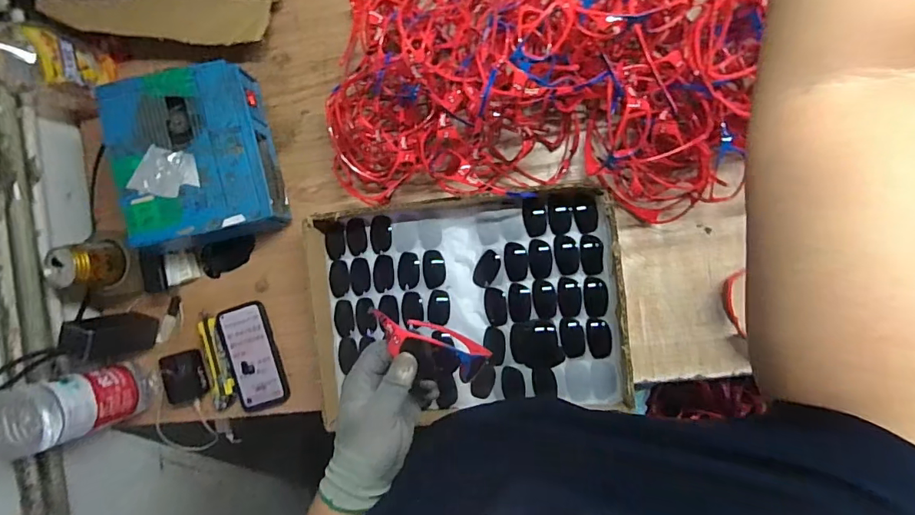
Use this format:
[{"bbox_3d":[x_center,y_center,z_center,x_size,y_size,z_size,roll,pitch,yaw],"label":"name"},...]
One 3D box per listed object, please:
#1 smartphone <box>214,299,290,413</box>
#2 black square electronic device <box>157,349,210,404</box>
[{"bbox_3d":[-0.325,0.157,0.757,0.079,0.013,0.167,-17,90,9],"label":"smartphone"},{"bbox_3d":[-0.441,0.192,0.778,0.068,0.016,0.078,-16,90,9],"label":"black square electronic device"}]

